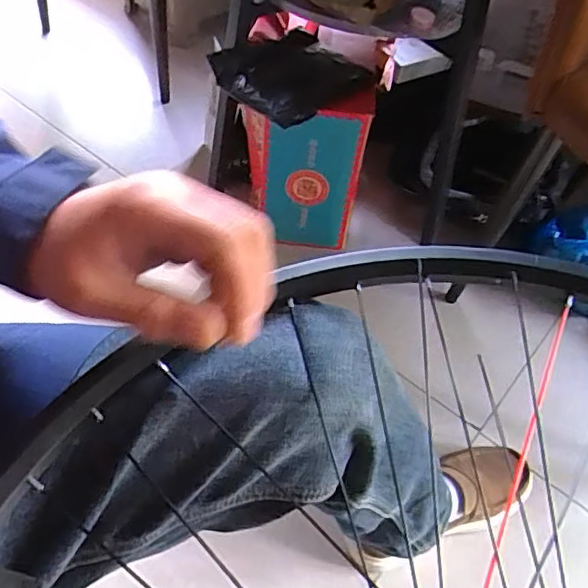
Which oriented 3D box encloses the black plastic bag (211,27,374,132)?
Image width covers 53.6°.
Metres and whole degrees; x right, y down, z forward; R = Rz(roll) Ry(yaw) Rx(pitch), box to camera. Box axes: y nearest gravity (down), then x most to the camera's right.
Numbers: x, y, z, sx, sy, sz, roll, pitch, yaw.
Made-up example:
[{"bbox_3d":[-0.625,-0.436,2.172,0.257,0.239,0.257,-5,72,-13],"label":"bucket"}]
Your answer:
[{"bbox_3d":[-0.010,-0.345,0.904,0.207,0.045,0.197,-30,61,-26],"label":"black plastic bag"}]

